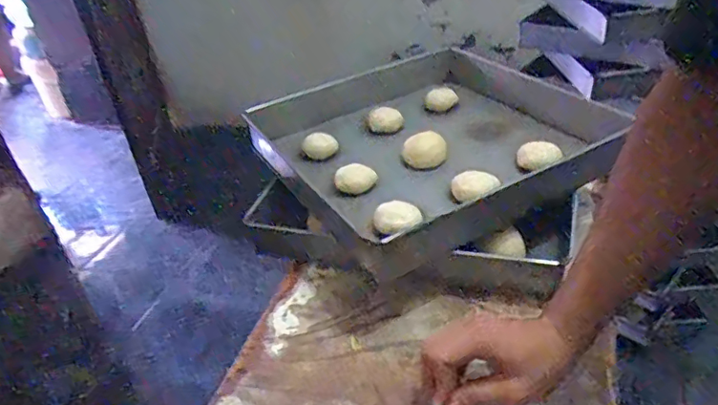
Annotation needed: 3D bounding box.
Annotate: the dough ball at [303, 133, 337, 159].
[{"bbox_3d":[-0.061,-0.092,0.858,0.053,0.026,0.056,-5,35,4],"label":"dough ball"}]

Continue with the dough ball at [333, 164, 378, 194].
[{"bbox_3d":[-0.006,-0.032,0.768,0.064,0.032,0.049,-22,37,-19],"label":"dough ball"}]

